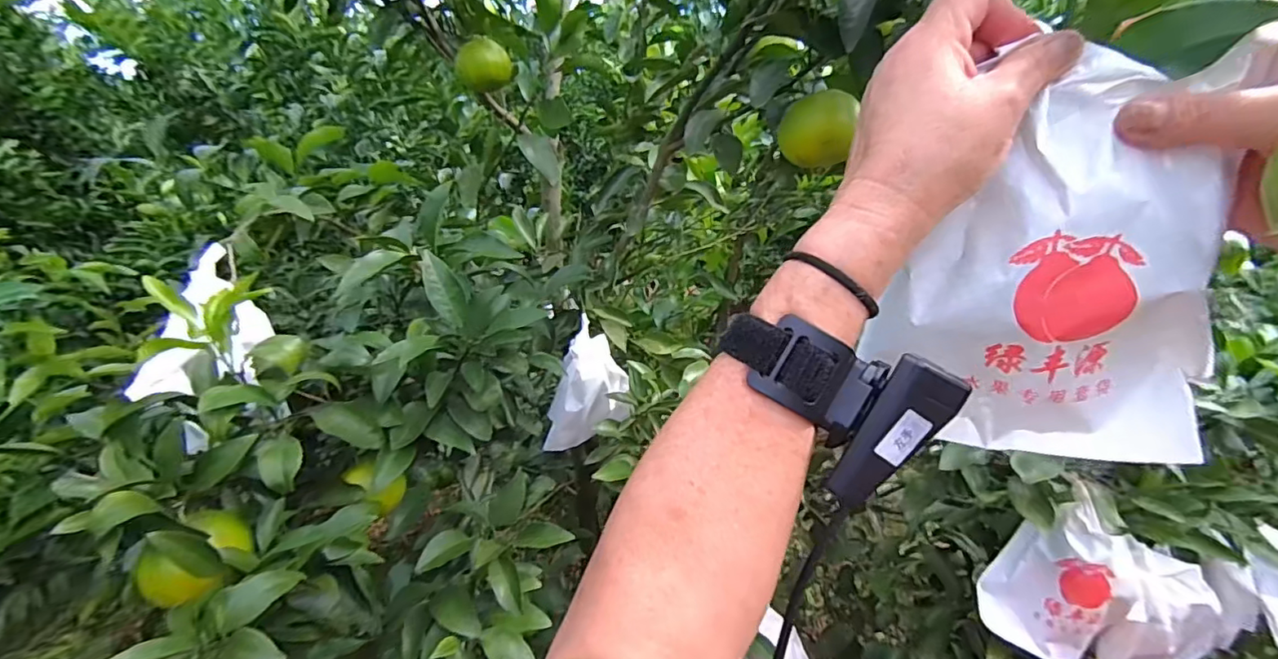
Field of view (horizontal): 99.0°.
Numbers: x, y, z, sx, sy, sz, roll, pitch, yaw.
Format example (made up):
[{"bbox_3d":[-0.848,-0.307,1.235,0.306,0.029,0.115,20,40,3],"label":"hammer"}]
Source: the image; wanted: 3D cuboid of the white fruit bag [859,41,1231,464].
[{"bbox_3d":[0.182,-0.026,0.253,0.133,0.175,0.043,2,18,22],"label":"white fruit bag"}]

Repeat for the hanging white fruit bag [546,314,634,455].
[{"bbox_3d":[-0.073,0.076,0.734,0.117,0.150,0.074,-5,17,-1],"label":"hanging white fruit bag"}]

